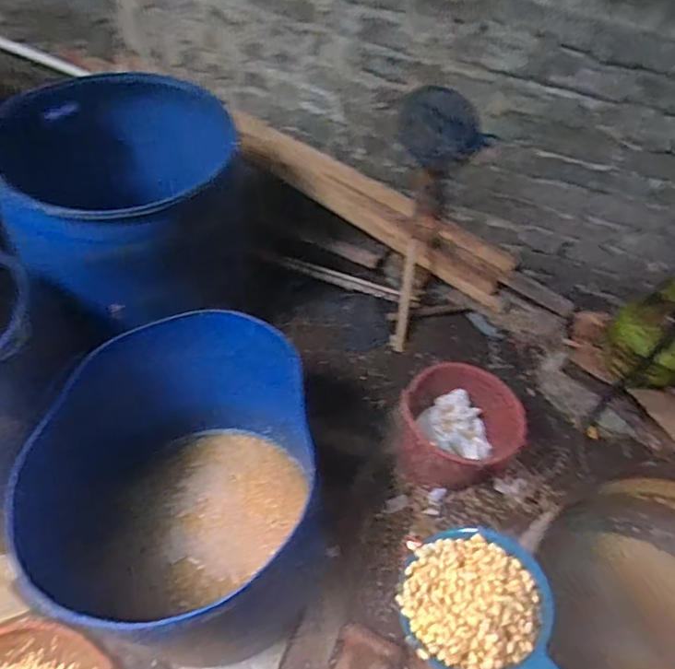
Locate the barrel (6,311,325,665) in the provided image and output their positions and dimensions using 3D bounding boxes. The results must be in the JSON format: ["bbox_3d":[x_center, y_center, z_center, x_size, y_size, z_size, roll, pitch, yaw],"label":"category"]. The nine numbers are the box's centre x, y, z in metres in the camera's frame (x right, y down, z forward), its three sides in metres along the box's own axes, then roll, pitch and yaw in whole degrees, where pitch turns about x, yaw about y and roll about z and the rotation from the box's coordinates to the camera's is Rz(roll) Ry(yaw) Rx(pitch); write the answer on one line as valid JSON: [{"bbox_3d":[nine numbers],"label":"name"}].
[{"bbox_3d":[-0.353,0.333,1.251,0.637,0.430,0.621,11,54,5],"label":"barrel"}]

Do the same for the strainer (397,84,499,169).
[{"bbox_3d":[0.328,-0.633,1.660,0.293,0.222,0.043,21,51,10],"label":"strainer"}]

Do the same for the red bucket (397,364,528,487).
[{"bbox_3d":[0.300,0.253,1.417,0.294,0.198,0.292,3,50,-4],"label":"red bucket"}]

